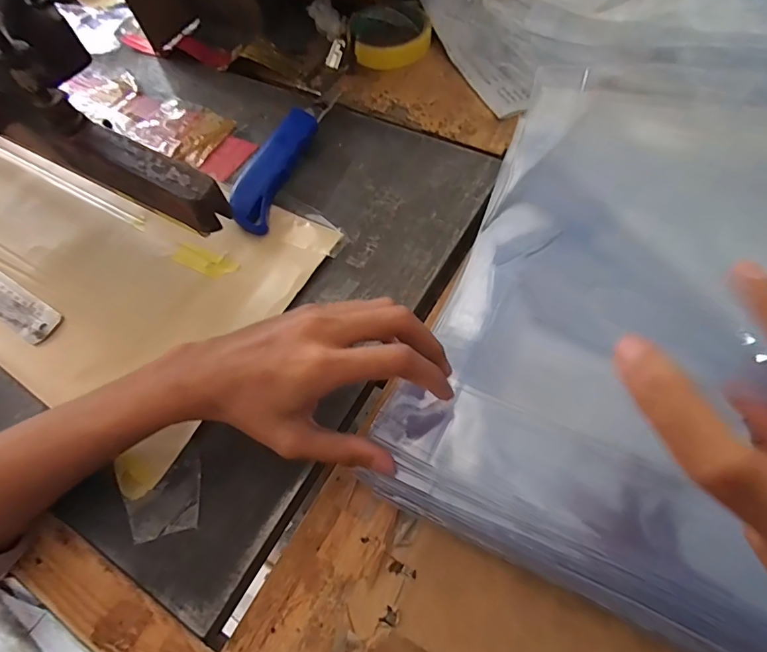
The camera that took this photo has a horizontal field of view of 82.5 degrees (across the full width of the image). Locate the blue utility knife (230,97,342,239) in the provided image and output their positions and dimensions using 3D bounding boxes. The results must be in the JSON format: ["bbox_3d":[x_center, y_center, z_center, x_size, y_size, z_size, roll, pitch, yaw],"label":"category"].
[{"bbox_3d":[-0.088,-0.148,0.386,0.038,0.026,0.159,17,63,13],"label":"blue utility knife"}]

